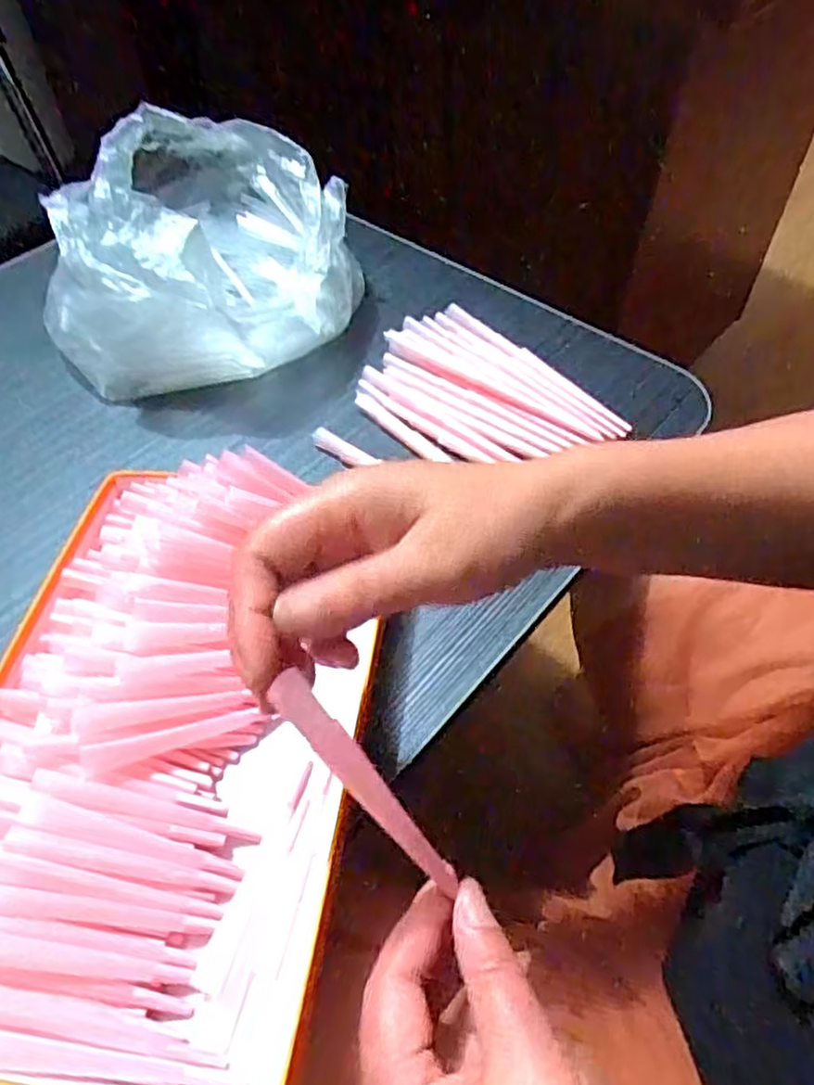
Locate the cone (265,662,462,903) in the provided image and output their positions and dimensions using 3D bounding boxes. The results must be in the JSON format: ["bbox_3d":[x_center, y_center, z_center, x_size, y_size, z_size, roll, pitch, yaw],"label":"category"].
[{"bbox_3d":[-0.012,0.087,0.246,0.007,0.110,0.012,2,42,51],"label":"cone"}]

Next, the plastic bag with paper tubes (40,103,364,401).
[{"bbox_3d":[-0.157,-0.241,0.564,0.225,0.118,0.247,4,54,5],"label":"plastic bag with paper tubes"}]

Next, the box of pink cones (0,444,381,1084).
[{"bbox_3d":[-0.120,0.091,0.363,0.187,0.060,0.303,5,55,6],"label":"box of pink cones"}]

